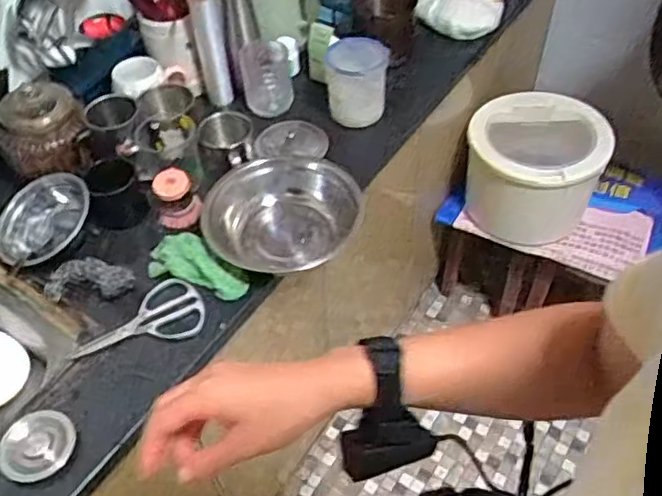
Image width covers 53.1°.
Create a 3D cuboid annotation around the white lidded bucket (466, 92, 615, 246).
[{"bbox_3d":[0.448,-0.168,1.478,0.289,0.243,0.251,8,51,8],"label":"white lidded bucket"}]

